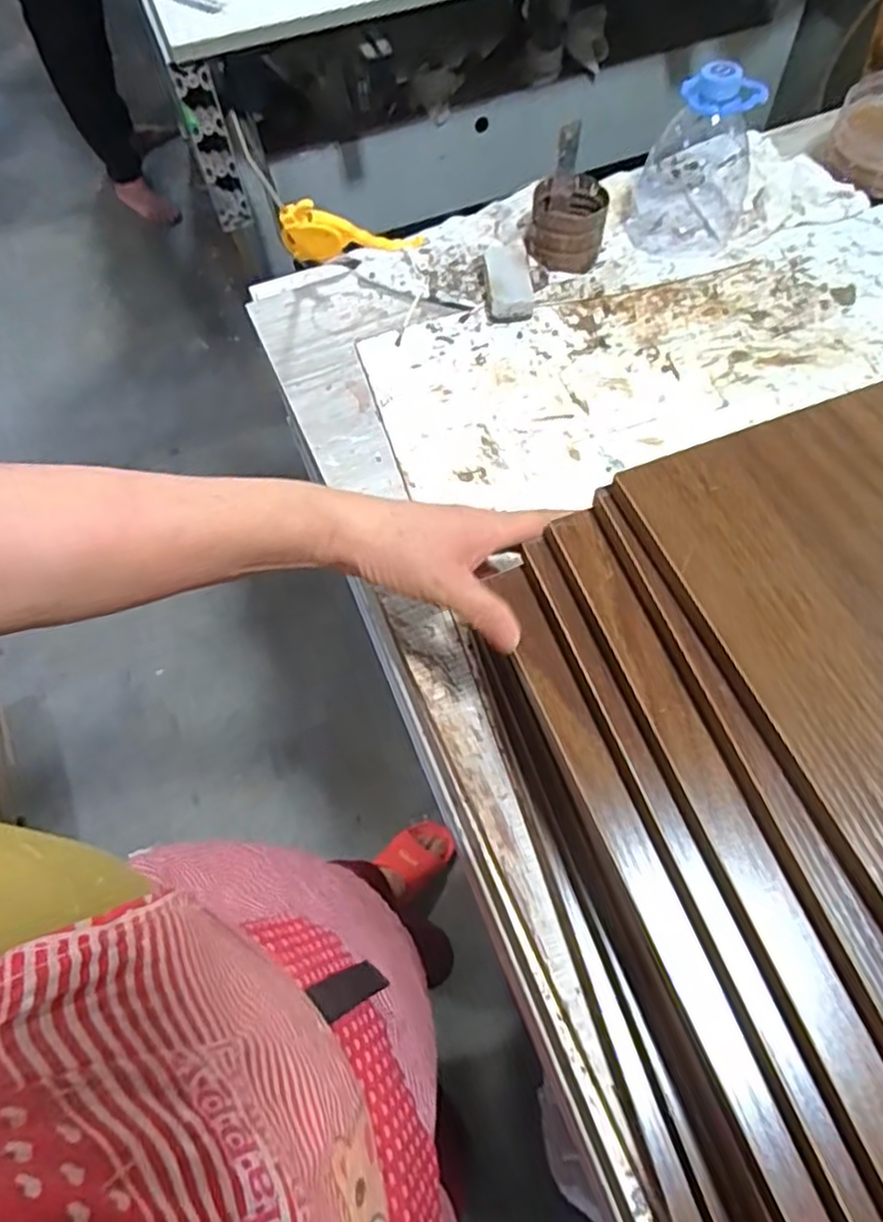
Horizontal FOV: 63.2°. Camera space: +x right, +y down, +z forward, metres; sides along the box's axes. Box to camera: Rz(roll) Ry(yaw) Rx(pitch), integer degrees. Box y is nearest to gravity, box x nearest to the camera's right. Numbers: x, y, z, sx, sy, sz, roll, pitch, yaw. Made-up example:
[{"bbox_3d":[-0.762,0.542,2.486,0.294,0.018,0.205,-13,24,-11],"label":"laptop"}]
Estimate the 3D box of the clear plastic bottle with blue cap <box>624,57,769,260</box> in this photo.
[{"bbox_3d":[0.213,-0.373,0.598,0.091,0.122,0.075,12,64,10],"label":"clear plastic bottle with blue cap"}]

